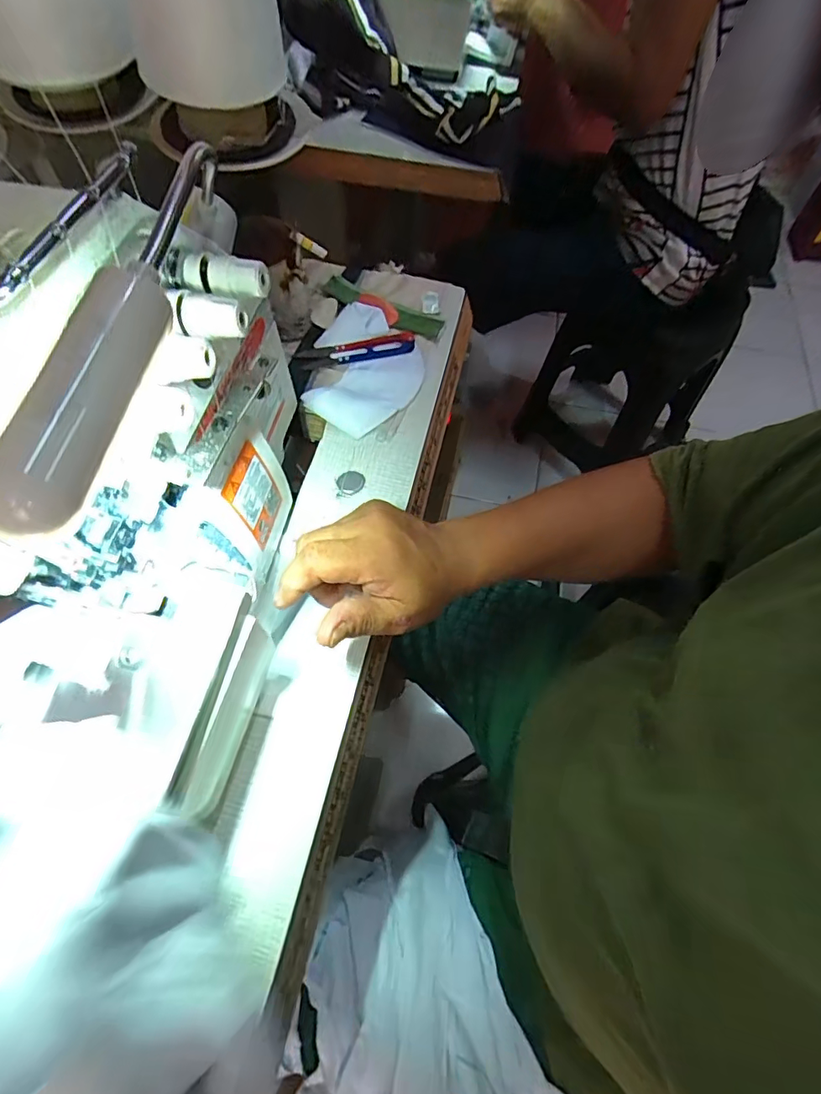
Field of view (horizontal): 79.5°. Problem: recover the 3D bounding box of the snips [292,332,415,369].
[{"bbox_3d":[-0.053,-0.189,0.474,0.114,0.007,0.024,-8,62,-6],"label":"snips"}]

